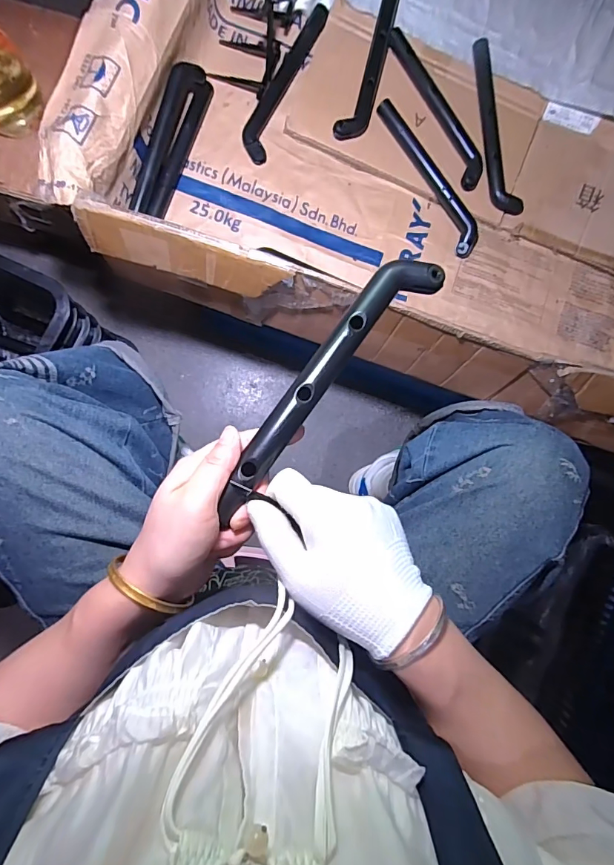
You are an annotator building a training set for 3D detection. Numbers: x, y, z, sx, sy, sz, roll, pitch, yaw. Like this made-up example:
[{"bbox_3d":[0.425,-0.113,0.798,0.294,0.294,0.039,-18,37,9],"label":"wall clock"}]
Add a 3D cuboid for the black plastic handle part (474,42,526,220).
[{"bbox_3d":[0.274,-0.444,0.639,0.041,0.030,0.239,-13,90,-6],"label":"black plastic handle part"}]

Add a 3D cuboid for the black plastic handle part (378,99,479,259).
[{"bbox_3d":[0.181,-0.374,0.643,0.032,0.033,0.242,-33,92,-6],"label":"black plastic handle part"}]

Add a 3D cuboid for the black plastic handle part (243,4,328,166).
[{"bbox_3d":[-0.035,-0.506,0.629,0.039,0.021,0.237,24,86,-5],"label":"black plastic handle part"}]

